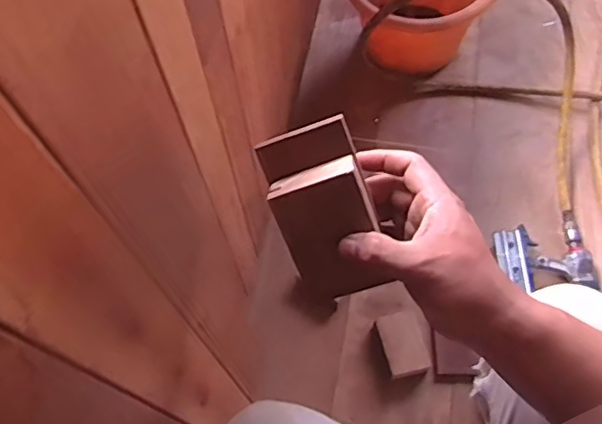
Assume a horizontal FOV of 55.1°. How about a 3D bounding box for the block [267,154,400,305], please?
[{"bbox_3d":[0.022,0.013,0.393,0.062,0.021,0.086,-19,103,12],"label":"block"}]

